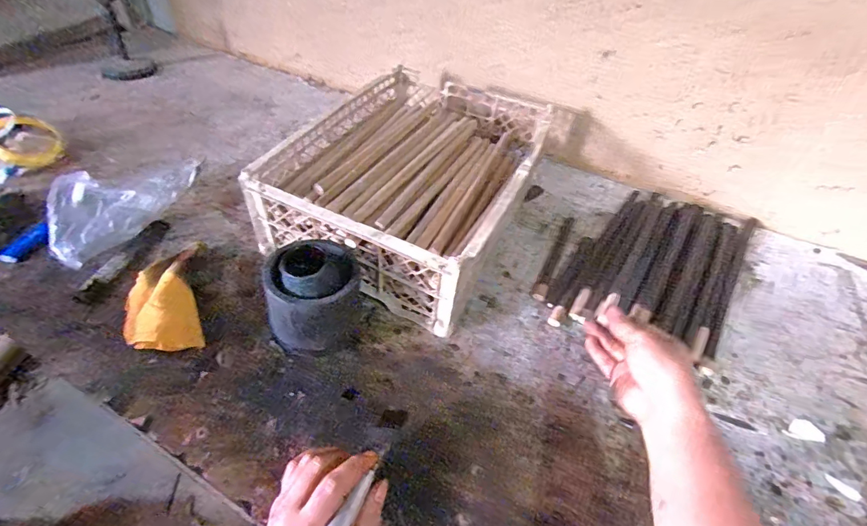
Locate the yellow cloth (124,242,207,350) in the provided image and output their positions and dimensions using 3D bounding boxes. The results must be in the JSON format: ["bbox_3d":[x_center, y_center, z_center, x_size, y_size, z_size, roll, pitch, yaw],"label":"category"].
[{"bbox_3d":[-0.337,0.038,0.524,0.089,0.045,0.176,-10,48,-14],"label":"yellow cloth"}]

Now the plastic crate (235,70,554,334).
[{"bbox_3d":[-0.019,-0.140,0.659,0.313,0.134,0.426,20,49,15],"label":"plastic crate"}]

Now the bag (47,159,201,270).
[{"bbox_3d":[-0.456,-0.089,0.612,0.095,0.100,0.209,29,50,21],"label":"bag"}]

